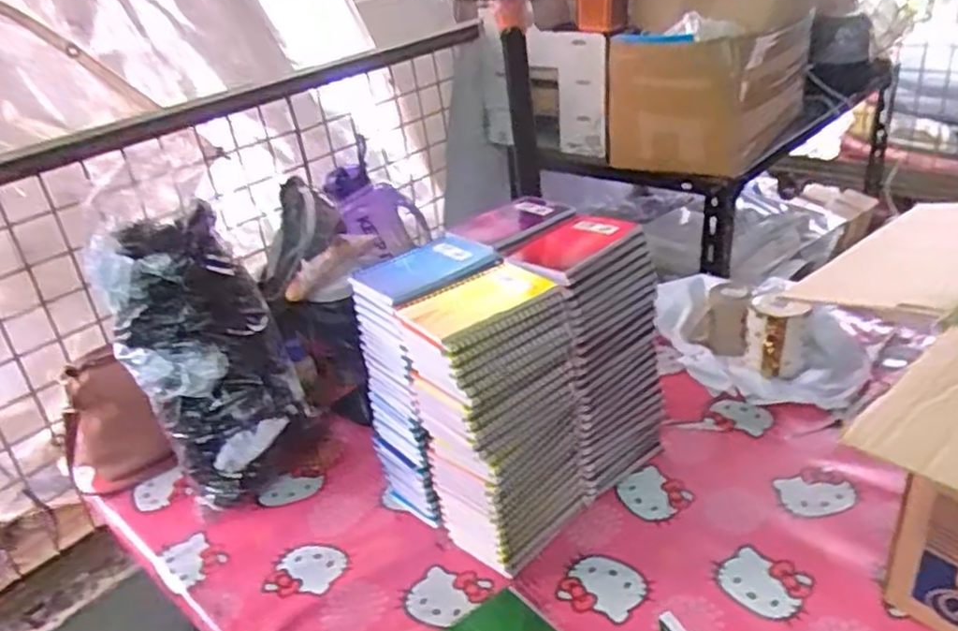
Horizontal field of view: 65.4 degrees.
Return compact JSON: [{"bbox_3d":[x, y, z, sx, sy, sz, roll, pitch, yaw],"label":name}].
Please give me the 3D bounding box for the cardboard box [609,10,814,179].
[{"bbox_3d":[0.391,-0.387,1.279,0.222,0.207,0.310,18,37,40],"label":"cardboard box"}]

